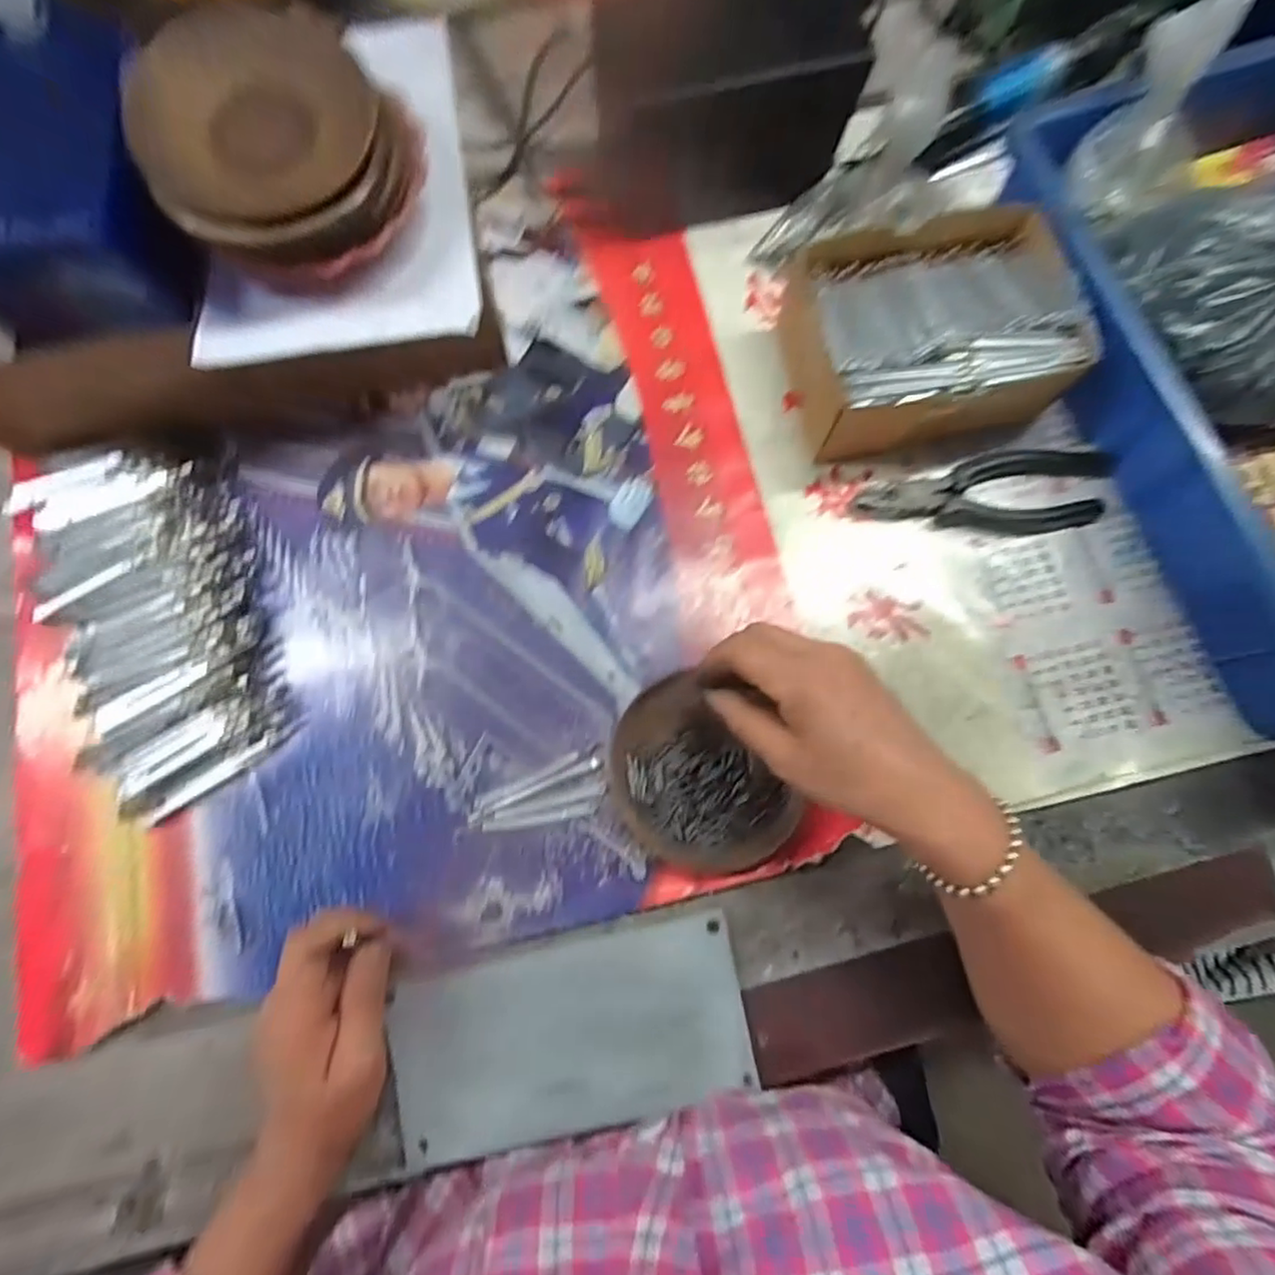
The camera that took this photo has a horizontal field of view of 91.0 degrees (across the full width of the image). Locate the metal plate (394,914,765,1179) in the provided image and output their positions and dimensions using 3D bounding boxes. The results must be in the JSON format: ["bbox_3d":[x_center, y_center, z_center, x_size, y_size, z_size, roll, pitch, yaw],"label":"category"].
[{"bbox_3d":[-0.037,0.226,0.356,0.195,0.007,0.096,-13,74,-3],"label":"metal plate"}]

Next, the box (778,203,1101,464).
[{"bbox_3d":[0.185,-0.196,0.419,0.165,0.077,0.131,-12,78,-2],"label":"box"}]

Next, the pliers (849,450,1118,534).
[{"bbox_3d":[0.239,-0.097,0.427,0.180,0.017,0.056,-6,78,-1],"label":"pliers"}]

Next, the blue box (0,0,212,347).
[{"bbox_3d":[-0.300,-0.238,0.335,0.104,0.075,0.141,-13,78,-3],"label":"blue box"}]

